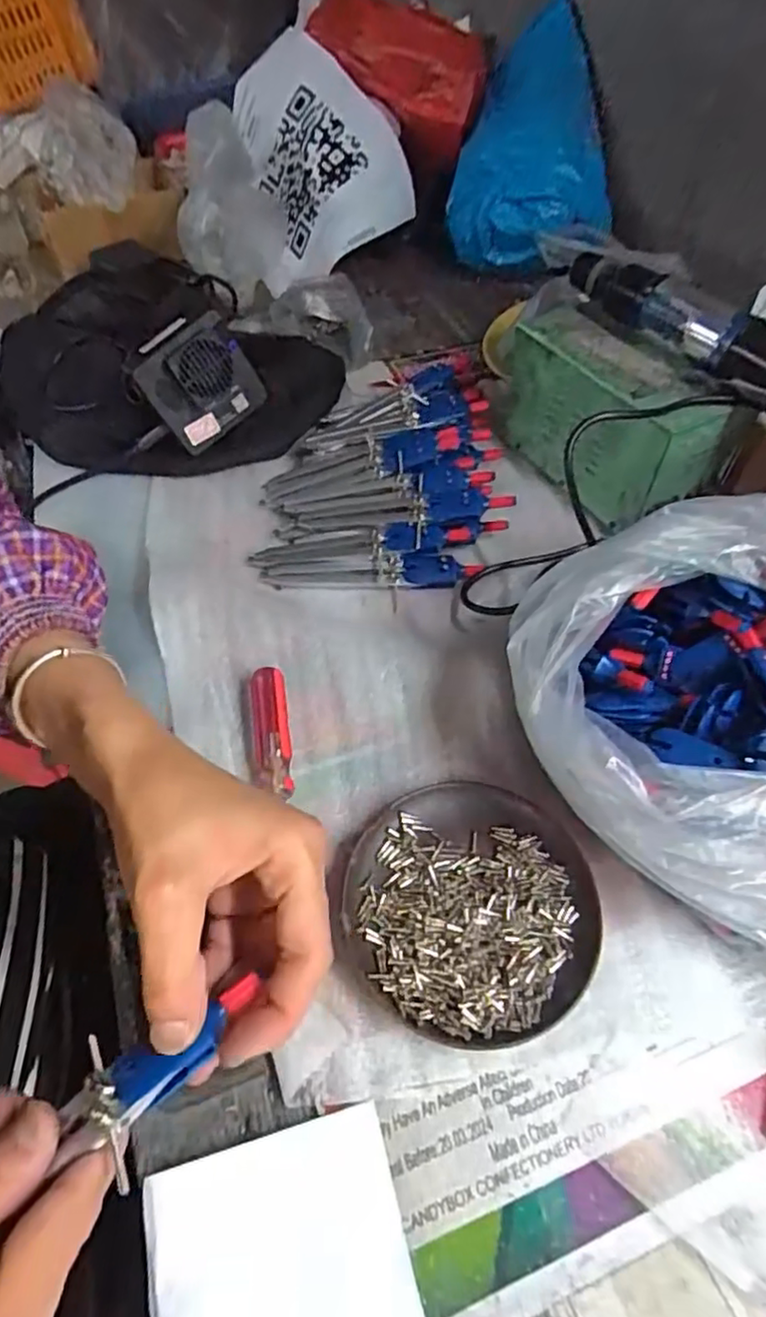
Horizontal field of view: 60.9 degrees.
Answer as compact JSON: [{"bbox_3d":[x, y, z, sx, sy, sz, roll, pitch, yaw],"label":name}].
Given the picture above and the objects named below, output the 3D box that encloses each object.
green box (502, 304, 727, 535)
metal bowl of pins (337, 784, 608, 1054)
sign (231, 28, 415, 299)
[{"bbox_3d":[0.159,-0.178,0.489,0.068,0.094,0.183,-29,58,-22],"label":"green box"},{"bbox_3d":[0.043,0.117,0.311,0.118,0.015,0.114,0,52,-1],"label":"metal bowl of pins"},{"bbox_3d":[-0.101,-0.533,0.723,0.281,0.223,0.073,48,23,19],"label":"sign"}]

